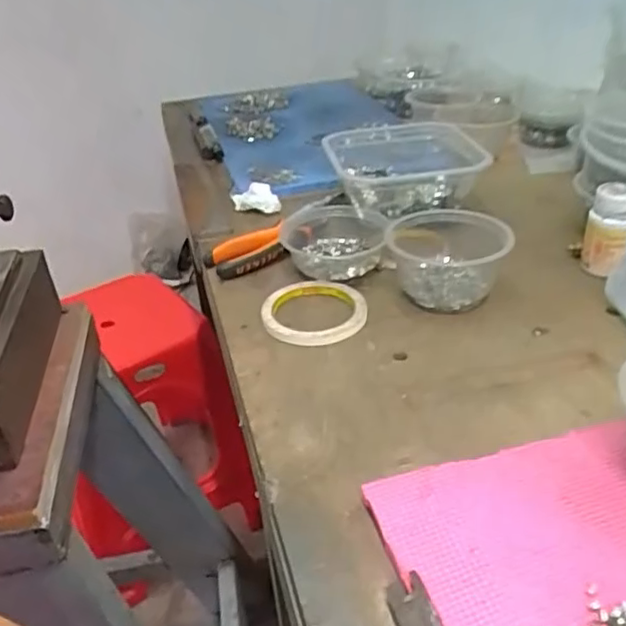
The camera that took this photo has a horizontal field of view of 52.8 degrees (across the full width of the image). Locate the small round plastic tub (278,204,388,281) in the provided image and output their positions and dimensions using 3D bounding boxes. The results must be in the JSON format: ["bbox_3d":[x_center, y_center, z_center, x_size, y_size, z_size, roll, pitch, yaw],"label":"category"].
[{"bbox_3d":[0.022,-0.077,0.680,0.114,0.043,0.128,0,34,6],"label":"small round plastic tub"}]

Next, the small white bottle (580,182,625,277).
[{"bbox_3d":[0.289,-0.081,0.614,0.046,0.077,0.048,12,36,22],"label":"small white bottle"}]

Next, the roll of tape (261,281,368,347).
[{"bbox_3d":[0.002,-0.003,0.591,0.095,0.013,0.094,-3,33,2],"label":"roll of tape"}]

